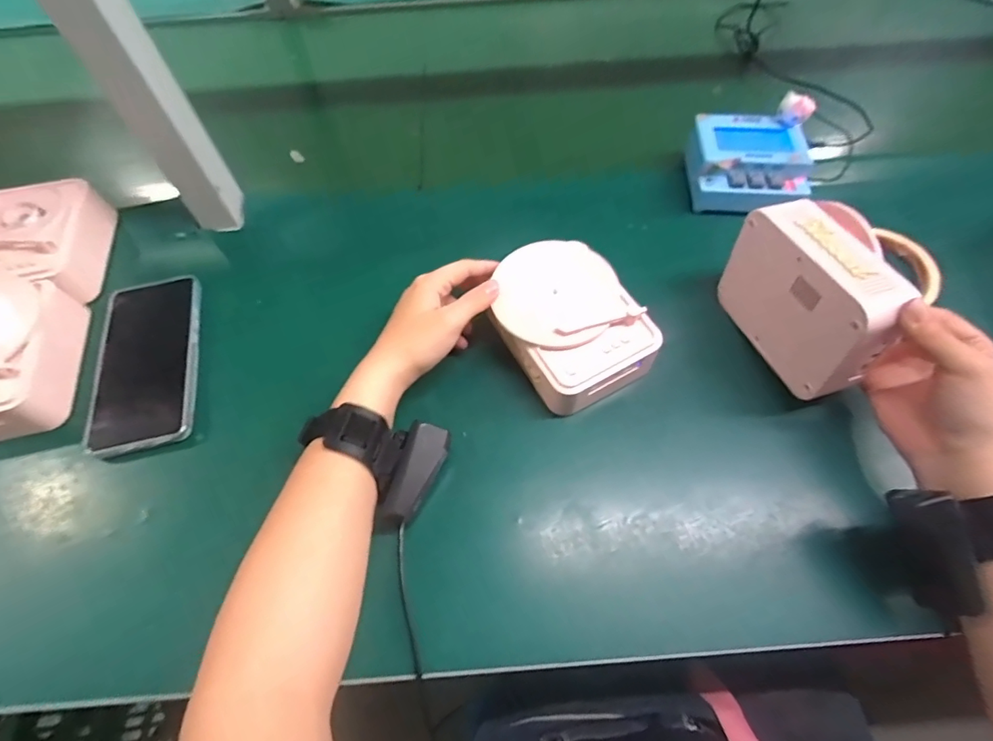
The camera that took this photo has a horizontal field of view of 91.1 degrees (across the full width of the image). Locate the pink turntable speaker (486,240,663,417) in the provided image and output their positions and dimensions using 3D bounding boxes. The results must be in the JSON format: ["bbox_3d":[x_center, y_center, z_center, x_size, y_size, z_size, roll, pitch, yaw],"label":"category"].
[{"bbox_3d":[0.055,-0.038,0.393,0.106,0.044,0.129,-25,62,-13],"label":"pink turntable speaker"}]

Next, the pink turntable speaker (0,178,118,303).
[{"bbox_3d":[-0.428,-0.117,0.456,0.093,0.044,0.125,-13,60,-6],"label":"pink turntable speaker"}]

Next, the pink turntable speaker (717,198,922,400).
[{"bbox_3d":[0.234,-0.055,0.362,0.048,0.097,0.128,-15,60,-7],"label":"pink turntable speaker"}]

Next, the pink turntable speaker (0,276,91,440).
[{"bbox_3d":[-0.408,-0.009,0.397,0.095,0.059,0.136,-12,60,-5],"label":"pink turntable speaker"}]

